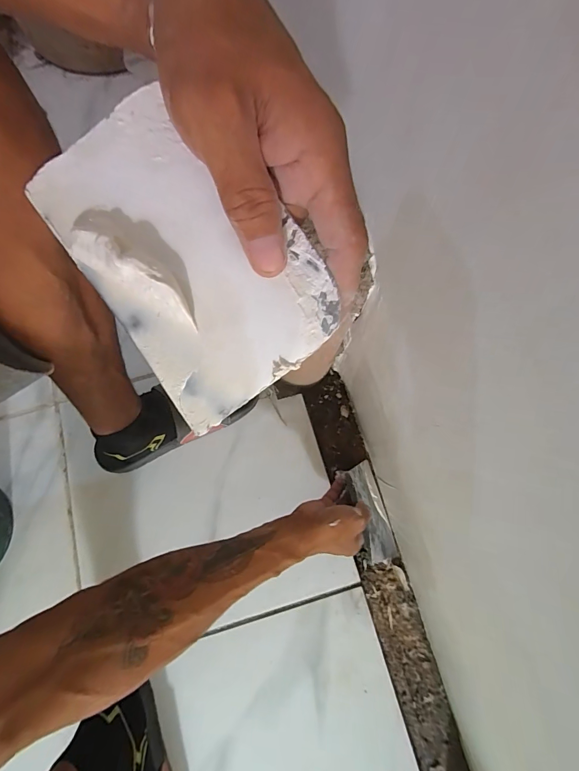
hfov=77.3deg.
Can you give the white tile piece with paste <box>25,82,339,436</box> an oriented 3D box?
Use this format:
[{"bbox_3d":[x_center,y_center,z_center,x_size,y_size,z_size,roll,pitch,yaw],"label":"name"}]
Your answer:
[{"bbox_3d":[-0.048,-0.061,0.164,0.091,0.014,0.142,-35,91,5],"label":"white tile piece with paste"}]

